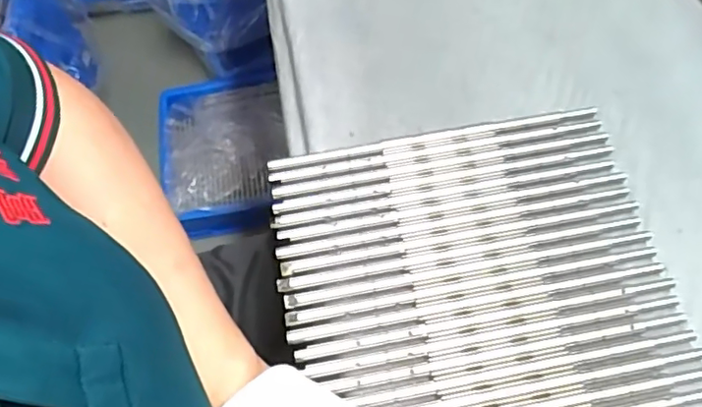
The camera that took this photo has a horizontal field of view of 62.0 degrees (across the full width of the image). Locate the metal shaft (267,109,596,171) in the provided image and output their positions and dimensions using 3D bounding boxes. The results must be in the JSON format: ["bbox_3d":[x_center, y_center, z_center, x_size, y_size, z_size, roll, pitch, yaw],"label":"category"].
[{"bbox_3d":[0.053,-0.042,0.373,0.209,0.004,0.009,-10,64,-3],"label":"metal shaft"}]

